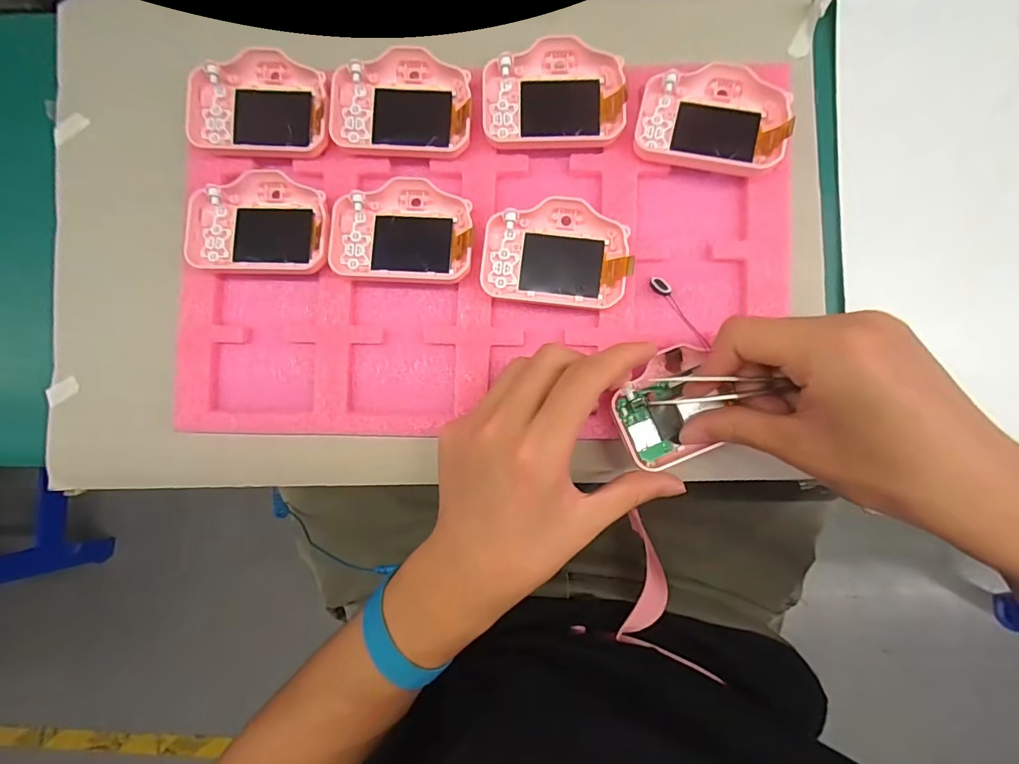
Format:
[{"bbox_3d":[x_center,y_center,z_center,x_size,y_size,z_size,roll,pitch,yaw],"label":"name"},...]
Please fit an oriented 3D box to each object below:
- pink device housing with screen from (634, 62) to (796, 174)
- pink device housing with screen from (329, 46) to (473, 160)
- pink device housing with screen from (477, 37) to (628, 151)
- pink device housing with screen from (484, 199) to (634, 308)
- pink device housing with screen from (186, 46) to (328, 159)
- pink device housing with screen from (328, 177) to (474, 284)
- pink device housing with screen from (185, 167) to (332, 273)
[{"bbox_3d":[0.119,-0.156,0.281,0.082,0.019,0.058,12,91,2],"label":"pink device housing with screen"},{"bbox_3d":[-0.065,-0.170,0.290,0.083,0.013,0.060,4,90,2],"label":"pink device housing with screen"},{"bbox_3d":[0.026,-0.173,0.287,0.083,0.014,0.059,0,87,3],"label":"pink device housing with screen"},{"bbox_3d":[0.027,-0.077,0.283,0.084,0.019,0.058,7,90,2],"label":"pink device housing with screen"},{"bbox_3d":[-0.153,-0.171,0.294,0.084,0.012,0.058,5,90,2],"label":"pink device housing with screen"},{"bbox_3d":[-0.064,-0.091,0.288,0.083,0.013,0.059,4,90,2],"label":"pink device housing with screen"},{"bbox_3d":[-0.150,-0.097,0.290,0.084,0.013,0.060,4,90,2],"label":"pink device housing with screen"}]

